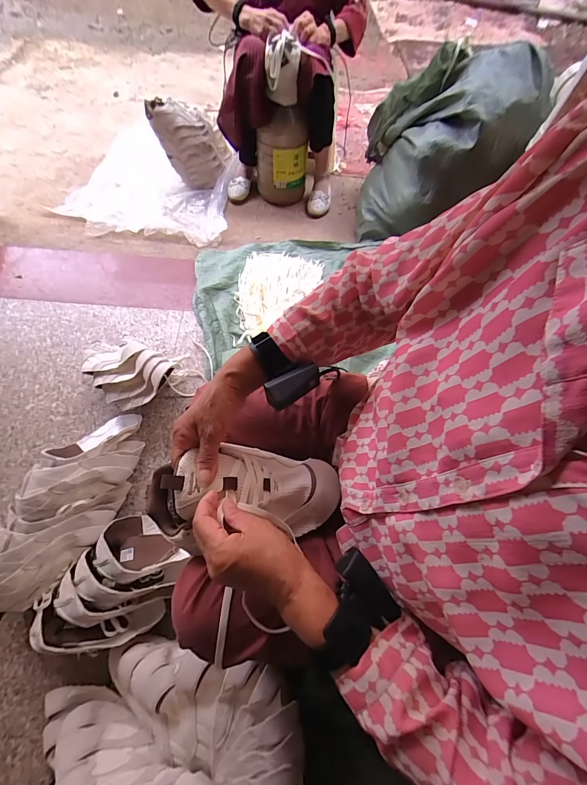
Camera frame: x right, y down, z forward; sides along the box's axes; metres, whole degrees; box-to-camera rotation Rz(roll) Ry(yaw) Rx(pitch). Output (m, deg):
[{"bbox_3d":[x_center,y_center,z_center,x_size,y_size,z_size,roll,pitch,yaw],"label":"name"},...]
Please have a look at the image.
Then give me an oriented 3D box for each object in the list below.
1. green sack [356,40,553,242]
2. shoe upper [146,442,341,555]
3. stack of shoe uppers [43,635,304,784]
[{"bbox_3d":[0.468,-0.786,1.069,0.411,0.457,0.466,11,67,3],"label":"green sack"},{"bbox_3d":[-0.059,0.121,0.416,0.223,0.072,0.119,3,66,-17],"label":"shoe upper"},{"bbox_3d":[-0.226,0.602,0.533,0.463,0.230,0.263,11,67,3],"label":"stack of shoe uppers"}]

